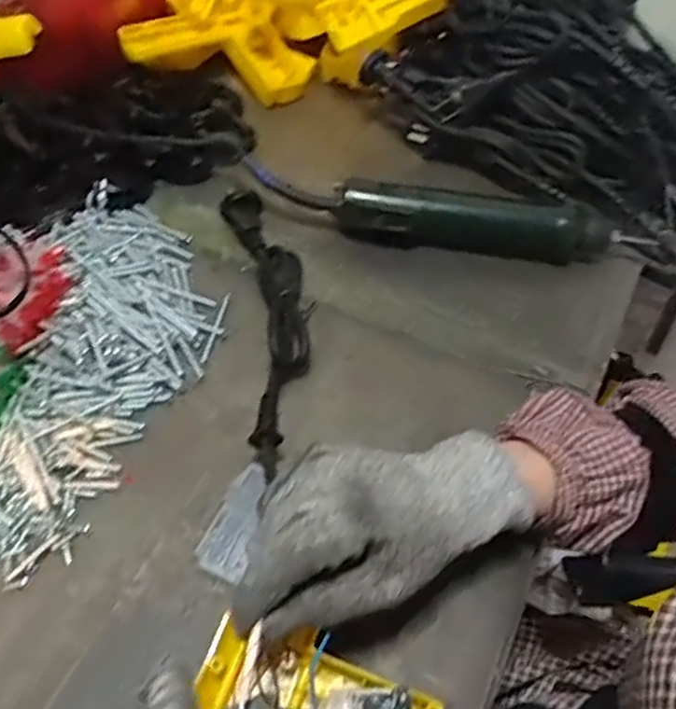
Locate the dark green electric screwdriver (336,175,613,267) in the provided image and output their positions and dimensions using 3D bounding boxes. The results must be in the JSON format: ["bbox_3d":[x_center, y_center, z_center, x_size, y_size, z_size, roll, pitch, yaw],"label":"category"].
[{"bbox_3d":[0.108,-0.107,0.536,0.212,0.036,0.041,4,53,-2],"label":"dark green electric screwdriver"}]

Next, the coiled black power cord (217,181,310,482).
[{"bbox_3d":[-0.047,-0.025,0.466,0.051,0.031,0.234,-4,54,-8],"label":"coiled black power cord"}]

